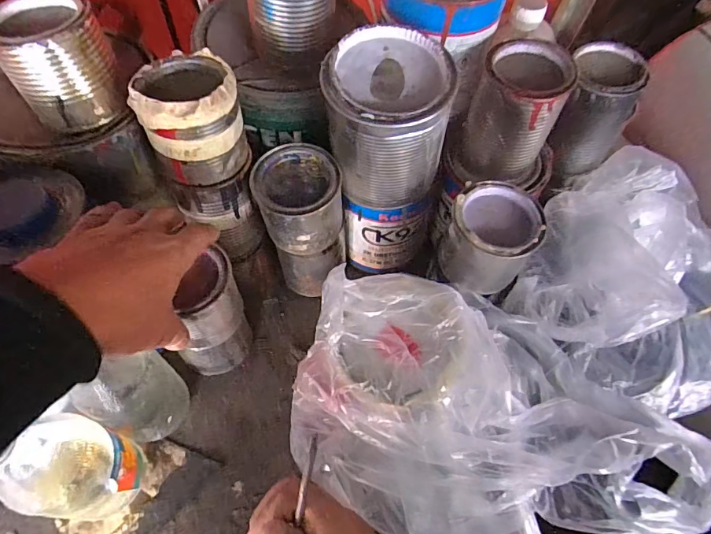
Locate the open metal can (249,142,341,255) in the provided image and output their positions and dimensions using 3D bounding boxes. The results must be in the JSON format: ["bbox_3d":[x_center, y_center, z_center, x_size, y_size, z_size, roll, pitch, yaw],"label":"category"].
[{"bbox_3d":[-0.051,-0.060,0.393,0.071,0.065,0.072,2,61,-3],"label":"open metal can"}]

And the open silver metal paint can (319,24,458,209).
[{"bbox_3d":[0.023,-0.117,0.365,0.094,0.113,0.087,2,61,-3],"label":"open silver metal paint can"}]

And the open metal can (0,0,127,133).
[{"bbox_3d":[-0.217,-0.152,0.318,0.069,0.080,0.063,2,61,-3],"label":"open metal can"}]

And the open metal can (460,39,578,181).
[{"bbox_3d":[0.138,-0.132,0.386,0.072,0.096,0.073,2,61,-3],"label":"open metal can"}]

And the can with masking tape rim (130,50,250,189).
[{"bbox_3d":[-0.125,-0.115,0.340,0.074,0.074,0.072,-21,64,-14],"label":"can with masking tape rim"}]

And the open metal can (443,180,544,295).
[{"bbox_3d":[0.114,-0.024,0.376,0.069,0.067,0.070,2,61,-3],"label":"open metal can"}]

